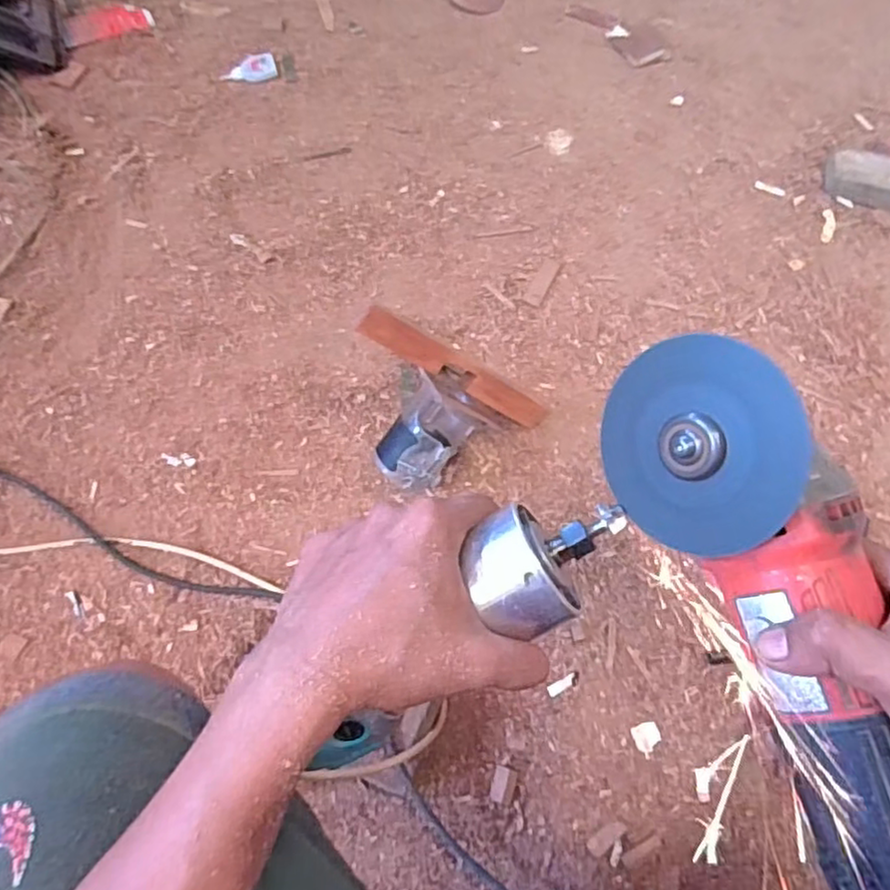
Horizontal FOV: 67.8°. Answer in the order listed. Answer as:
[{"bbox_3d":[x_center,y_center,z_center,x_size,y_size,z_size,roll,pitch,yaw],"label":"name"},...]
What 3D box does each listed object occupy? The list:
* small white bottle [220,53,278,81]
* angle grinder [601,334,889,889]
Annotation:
[{"bbox_3d":[-0.295,-0.566,0.992,0.081,0.018,0.041,-9,65,-7],"label":"small white bottle"},{"bbox_3d":[0.161,0.103,0.266,0.074,0.070,0.316,-19,81,-12],"label":"angle grinder"}]

